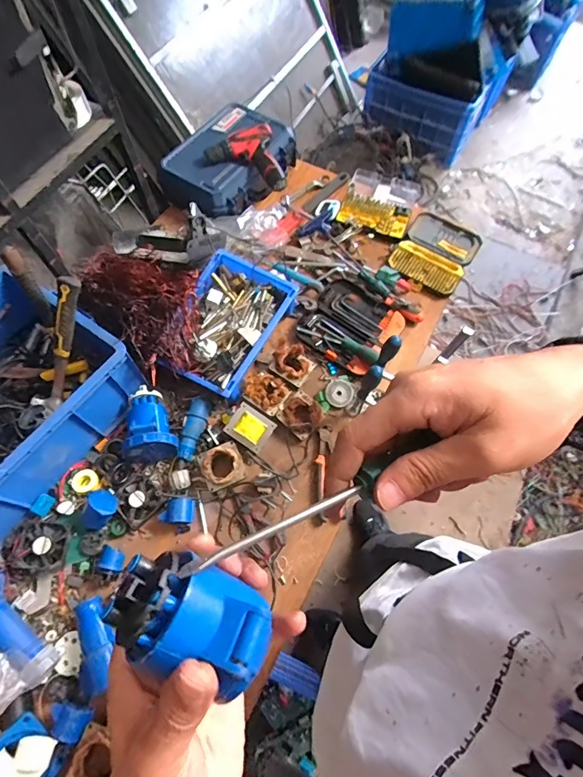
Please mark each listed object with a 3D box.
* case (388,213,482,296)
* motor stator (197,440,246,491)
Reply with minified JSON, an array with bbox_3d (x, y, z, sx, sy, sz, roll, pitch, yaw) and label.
[{"bbox_3d":[0.387,-0.368,1.103,0.190,0.040,0.266,32,69,14],"label":"case"},{"bbox_3d":[-0.139,0.156,0.820,0.080,0.046,0.079,-22,67,-10],"label":"motor stator"}]

